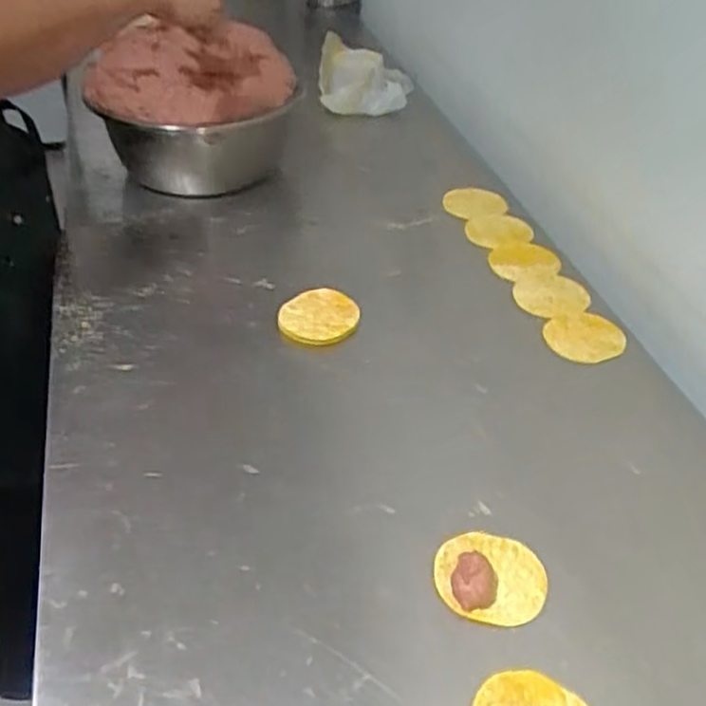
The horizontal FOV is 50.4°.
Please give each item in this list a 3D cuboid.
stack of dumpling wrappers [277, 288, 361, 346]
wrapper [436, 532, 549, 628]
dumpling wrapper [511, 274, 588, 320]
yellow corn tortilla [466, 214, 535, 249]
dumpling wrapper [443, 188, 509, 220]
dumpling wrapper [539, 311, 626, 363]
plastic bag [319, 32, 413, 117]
[{"bbox_3d":[-0.038,-0.039,0.814,0.082,0.015,0.079,-24,49,-25],"label":"stack of dumpling wrappers"},{"bbox_3d":[0.108,0.166,0.575,0.083,0.024,0.074,15,45,14],"label":"wrapper"},{"bbox_3d":[0.230,-0.068,0.871,0.082,0.006,0.077,-2,46,2],"label":"dumpling wrapper"},{"bbox_3d":[0.187,-0.160,0.974,0.084,0.009,0.068,-7,44,-9],"label":"yellow corn tortilla"},{"bbox_3d":[0.165,-0.205,1.023,0.080,0.009,0.080,1,48,-1],"label":"dumpling wrapper"},{"bbox_3d":[0.252,-0.017,0.817,0.085,0.005,0.085,0,41,0],"label":"dumpling wrapper"},{"bbox_3d":[0.017,-0.405,1.127,0.144,0.125,0.095,1,43,0],"label":"plastic bag"}]

